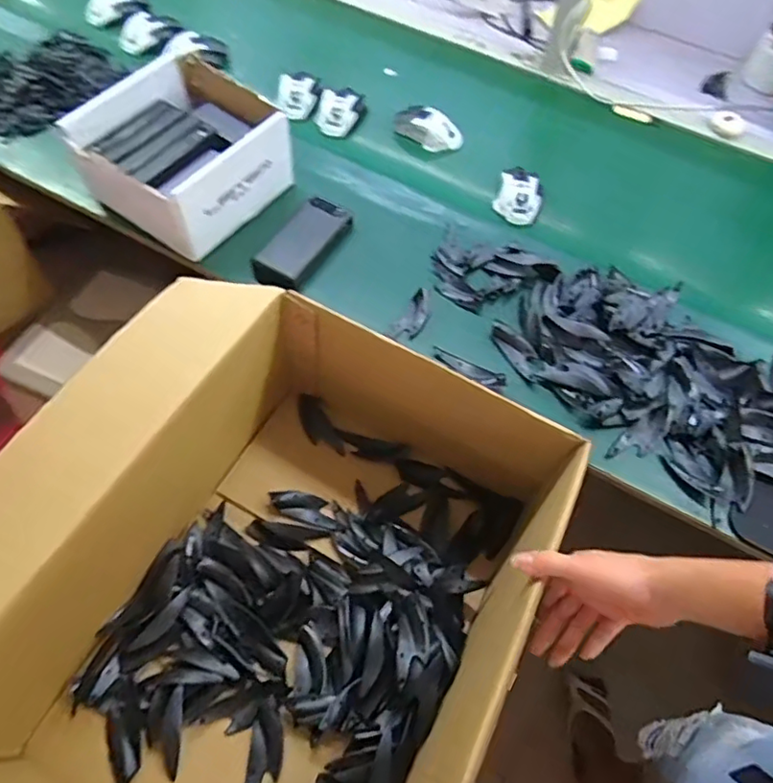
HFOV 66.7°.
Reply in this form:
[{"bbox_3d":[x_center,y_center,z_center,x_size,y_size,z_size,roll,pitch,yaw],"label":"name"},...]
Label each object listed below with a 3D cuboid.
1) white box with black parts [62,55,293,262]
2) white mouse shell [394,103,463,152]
[{"bbox_3d":[-0.282,-0.332,0.825,0.223,0.110,0.241,33,62,15],"label":"white box with black parts"},{"bbox_3d":[0.067,-0.434,0.971,0.124,0.042,0.062,28,61,13],"label":"white mouse shell"}]

